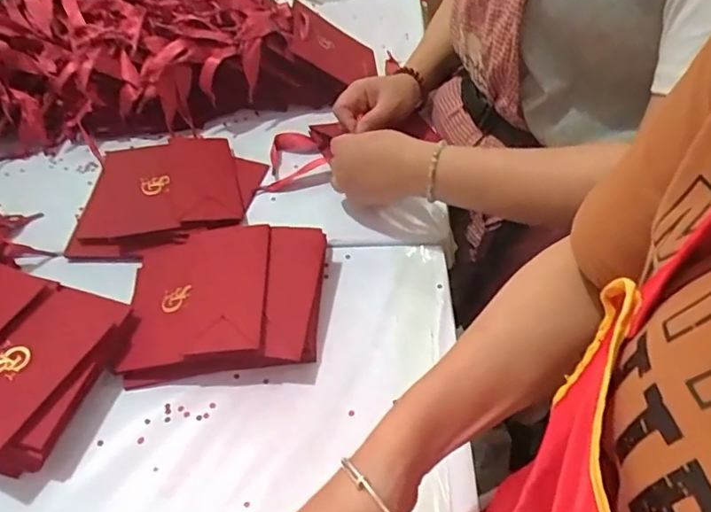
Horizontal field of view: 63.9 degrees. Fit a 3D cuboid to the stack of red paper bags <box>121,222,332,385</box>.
[{"bbox_3d":[-0.120,0.038,0.530,0.178,0.042,0.147,-4,50,0],"label":"stack of red paper bags"}]

